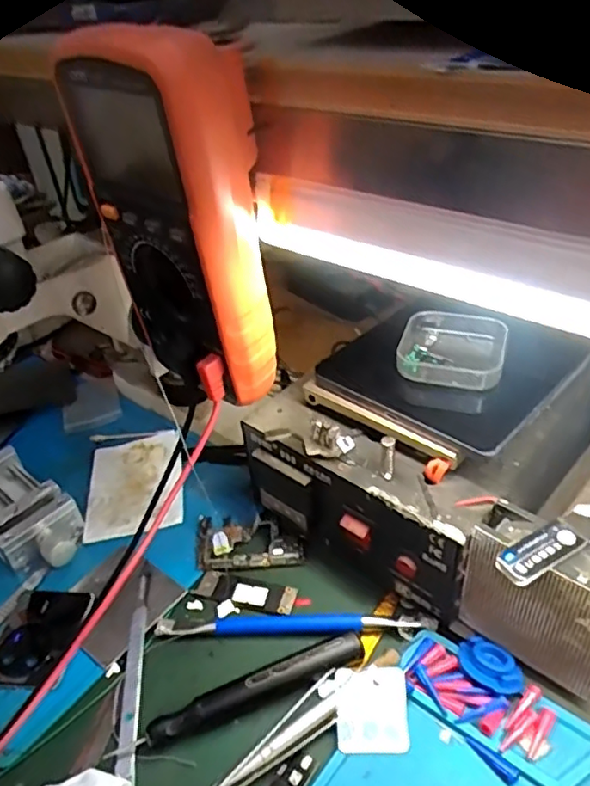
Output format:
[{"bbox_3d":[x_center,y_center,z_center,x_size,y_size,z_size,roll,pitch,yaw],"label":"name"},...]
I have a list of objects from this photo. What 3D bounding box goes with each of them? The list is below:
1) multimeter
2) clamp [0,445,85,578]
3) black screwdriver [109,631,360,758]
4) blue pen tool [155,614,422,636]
[{"bbox_3d":[-0.055,-0.079,0.298,0.056,0.167,0.085,-28,41,-26],"label":"multimeter"},{"bbox_3d":[-0.207,0.083,0.455,0.124,0.030,0.057,26,47,37],"label":"clamp"},{"bbox_3d":[-0.028,0.164,0.337,0.141,0.015,0.017,-18,37,-14],"label":"black screwdriver"},{"bbox_3d":[-0.006,0.139,0.374,0.156,0.007,0.017,-3,36,6],"label":"blue pen tool"}]

